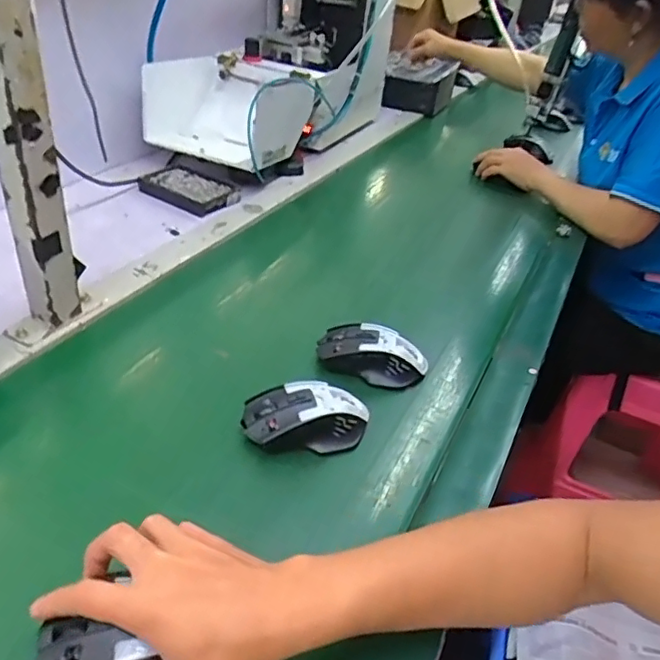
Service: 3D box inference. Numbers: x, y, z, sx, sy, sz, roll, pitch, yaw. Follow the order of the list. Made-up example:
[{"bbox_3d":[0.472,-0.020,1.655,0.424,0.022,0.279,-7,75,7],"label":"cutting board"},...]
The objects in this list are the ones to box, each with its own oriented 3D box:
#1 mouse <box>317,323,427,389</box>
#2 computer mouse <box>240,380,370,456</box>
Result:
[{"bbox_3d":[0.044,0.026,0.619,0.117,0.039,0.057,13,36,8],"label":"mouse"},{"bbox_3d":[-0.020,0.078,0.536,0.112,0.035,0.064,-3,37,-14],"label":"computer mouse"}]

